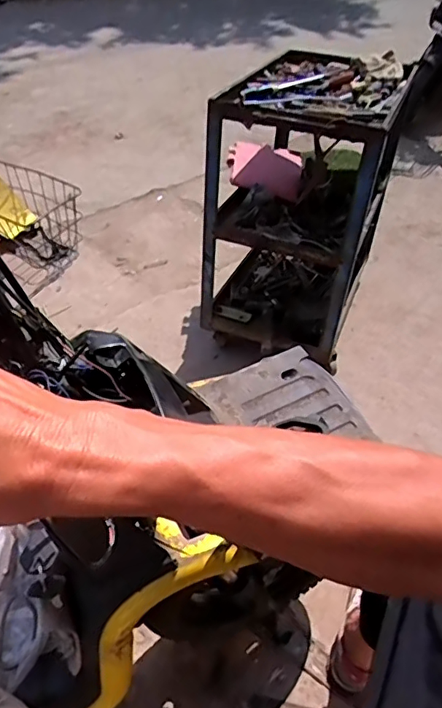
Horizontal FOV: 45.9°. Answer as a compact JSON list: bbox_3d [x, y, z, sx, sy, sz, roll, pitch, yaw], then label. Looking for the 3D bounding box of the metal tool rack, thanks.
[{"bbox_3d":[0.205,-0.400,1.479,0.458,0.708,0.548,14,46,9],"label":"metal tool rack"}]

